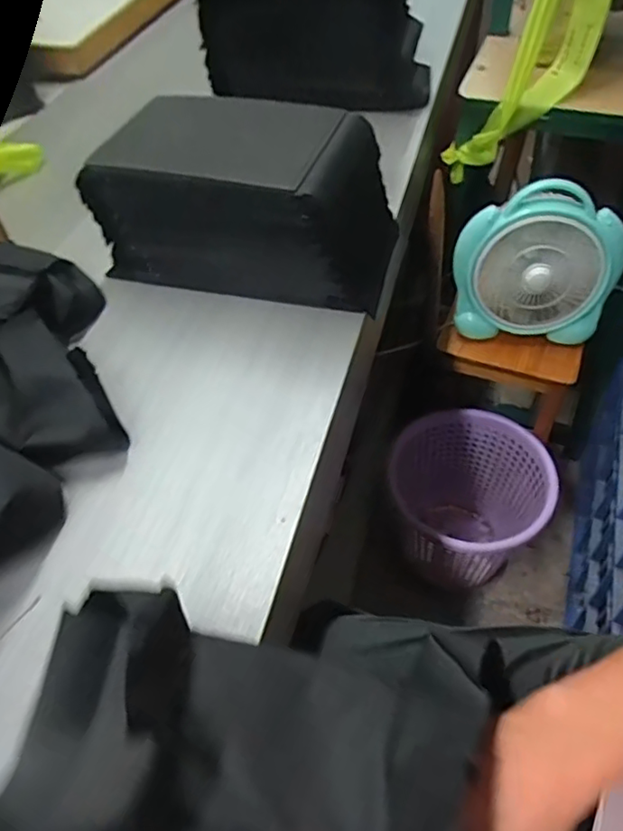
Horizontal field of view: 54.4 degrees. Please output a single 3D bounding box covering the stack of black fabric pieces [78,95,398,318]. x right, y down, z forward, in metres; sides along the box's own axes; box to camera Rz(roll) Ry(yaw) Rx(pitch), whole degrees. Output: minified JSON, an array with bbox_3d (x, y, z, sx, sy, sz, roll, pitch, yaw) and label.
[{"bbox_3d":[-0.065,-0.230,0.630,0.291,0.140,0.161,10,52,12],"label":"stack of black fabric pieces"}]

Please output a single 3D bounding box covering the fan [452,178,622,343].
[{"bbox_3d":[0.340,-0.217,0.920,0.238,0.219,0.080,11,52,12],"label":"fan"}]

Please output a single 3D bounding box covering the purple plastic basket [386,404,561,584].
[{"bbox_3d":[0.301,0.183,1.147,0.237,0.286,0.282,-5,51,0],"label":"purple plastic basket"}]

